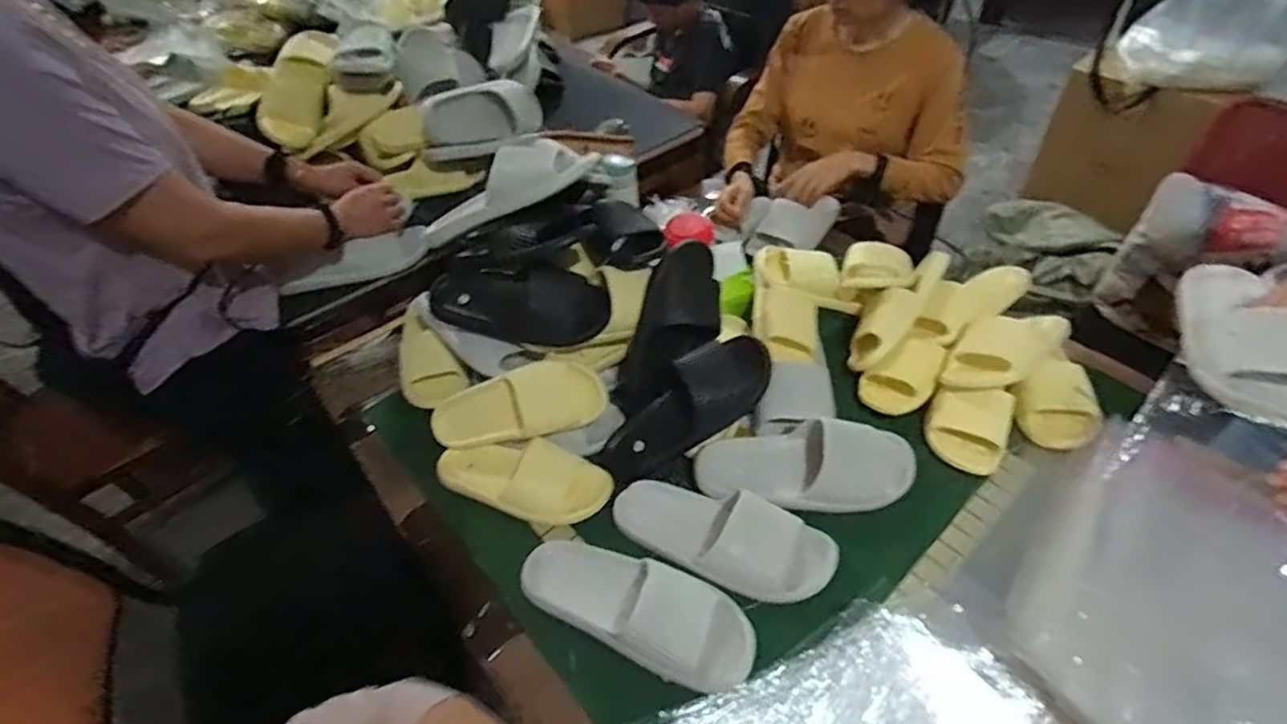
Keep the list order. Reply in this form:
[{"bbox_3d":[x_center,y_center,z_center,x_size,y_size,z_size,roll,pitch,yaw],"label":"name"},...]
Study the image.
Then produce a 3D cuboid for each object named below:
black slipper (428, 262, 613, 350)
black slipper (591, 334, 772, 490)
[{"bbox_3d":[-0.191,-0.086,0.942,0.280,0.124,0.047,3,9,9],"label":"black slipper"},{"bbox_3d":[0.047,0.057,0.870,0.278,0.105,0.108,-40,49,10],"label":"black slipper"}]

